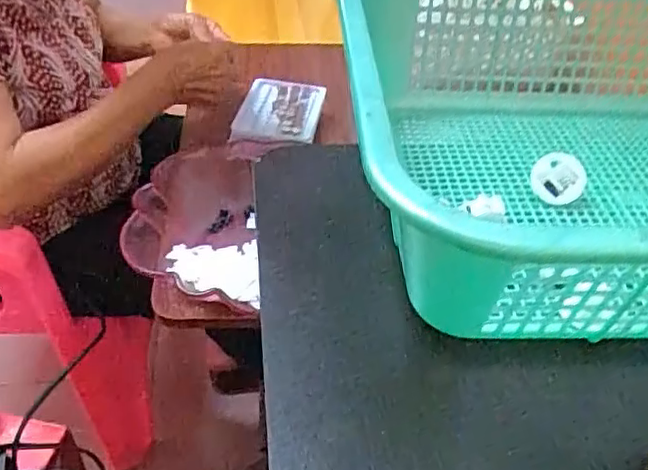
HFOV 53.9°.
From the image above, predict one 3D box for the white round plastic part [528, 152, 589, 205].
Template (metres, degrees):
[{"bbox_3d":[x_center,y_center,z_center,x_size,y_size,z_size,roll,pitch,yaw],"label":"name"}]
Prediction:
[{"bbox_3d":[0.148,-0.036,0.401,0.034,0.005,0.032,0,87,-2],"label":"white round plastic part"}]

